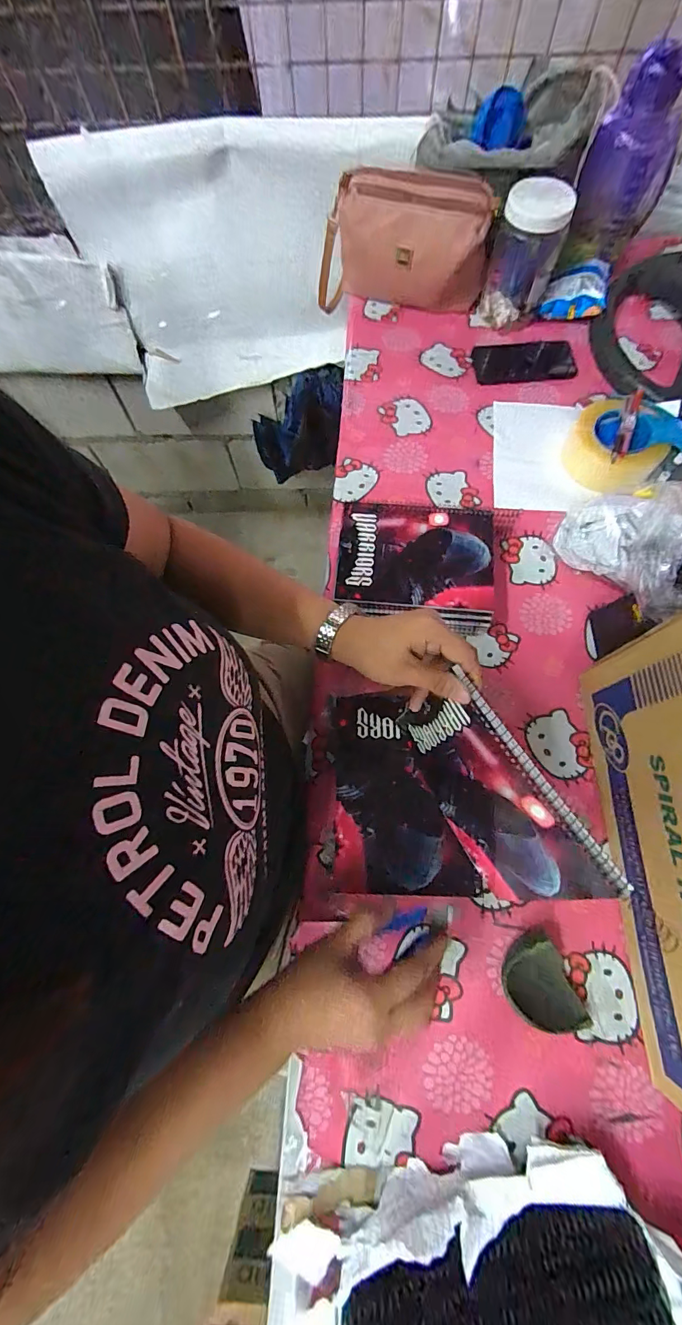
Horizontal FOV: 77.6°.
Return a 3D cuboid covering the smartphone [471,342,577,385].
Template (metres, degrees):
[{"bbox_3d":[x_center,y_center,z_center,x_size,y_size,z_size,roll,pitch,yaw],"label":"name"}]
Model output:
[{"bbox_3d":[0.311,-0.511,0.718,0.165,0.009,0.081,-1,71,1],"label":"smartphone"}]

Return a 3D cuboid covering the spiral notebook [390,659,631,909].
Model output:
[{"bbox_3d":[0.128,0.117,0.379,0.013,0.152,0.191,-24,71,-26],"label":"spiral notebook"}]

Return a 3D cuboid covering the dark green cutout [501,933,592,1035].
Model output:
[{"bbox_3d":[0.198,0.324,0.427,0.066,0.029,0.085,-18,71,-4],"label":"dark green cutout"}]

